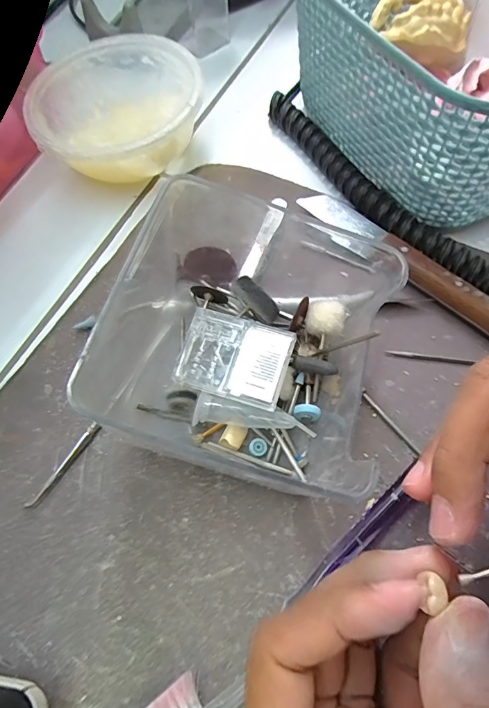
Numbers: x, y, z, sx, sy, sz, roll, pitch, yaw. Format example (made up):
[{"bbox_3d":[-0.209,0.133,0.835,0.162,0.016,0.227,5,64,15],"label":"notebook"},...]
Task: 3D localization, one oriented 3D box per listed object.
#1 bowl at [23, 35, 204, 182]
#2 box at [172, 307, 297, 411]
[{"bbox_3d":[-0.074,-0.140,0.261,0.098,0.041,0.100,-1,64,2],"label":"bowl"},{"bbox_3d":[-0.005,0.001,0.181,0.046,0.013,0.035,17,67,11],"label":"box"}]

